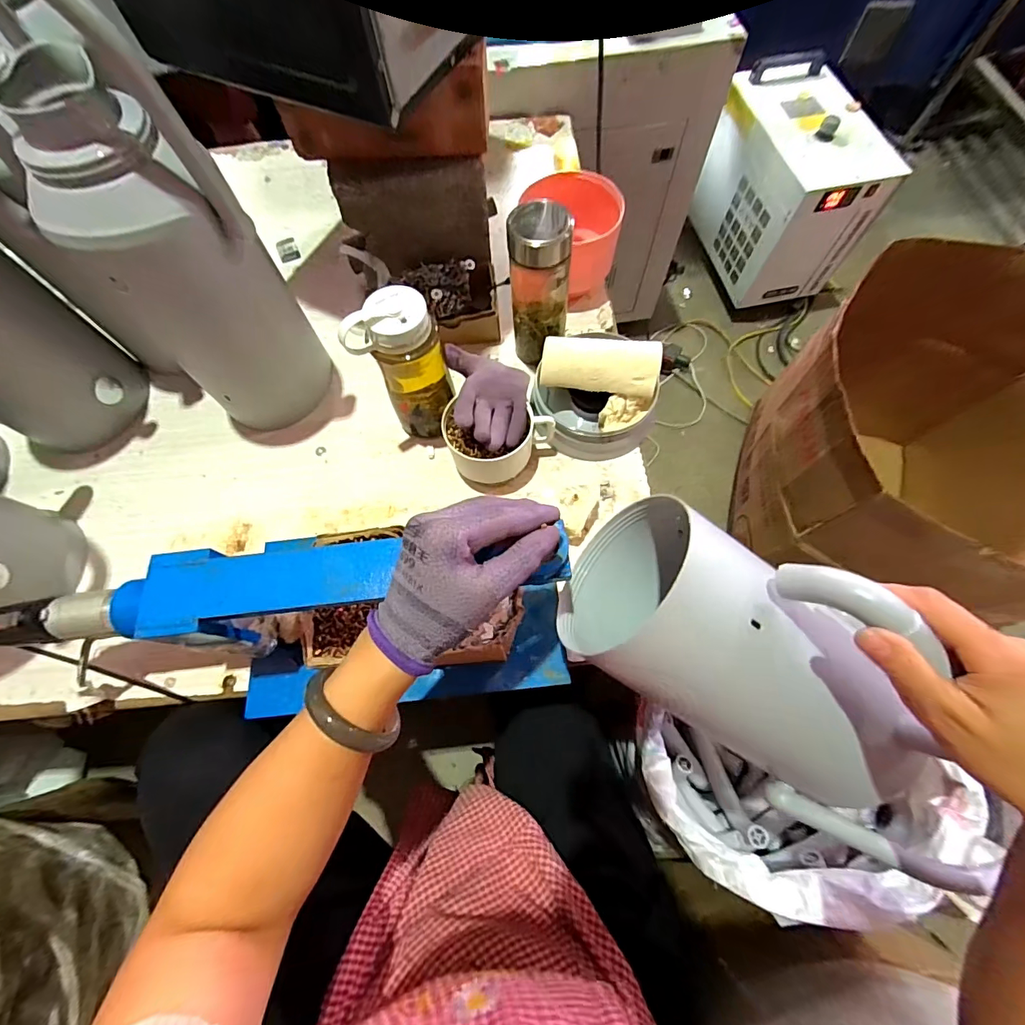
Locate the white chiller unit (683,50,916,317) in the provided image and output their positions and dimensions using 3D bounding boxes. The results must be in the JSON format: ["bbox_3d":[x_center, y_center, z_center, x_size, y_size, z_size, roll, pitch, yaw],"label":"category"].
[{"bbox_3d":[0.812,-0.974,1.356,0.279,0.414,0.489,-16,70,-4],"label":"white chiller unit"}]

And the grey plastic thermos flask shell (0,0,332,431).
[{"bbox_3d":[-0.347,-0.266,0.454,0.140,0.439,0.137,-40,73,-12],"label":"grey plastic thermos flask shell"}]

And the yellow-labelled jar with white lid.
[{"bbox_3d":[-0.121,-0.160,0.527,0.083,0.182,0.087,-1,69,2],"label":"yellow-labelled jar with white lid"}]

